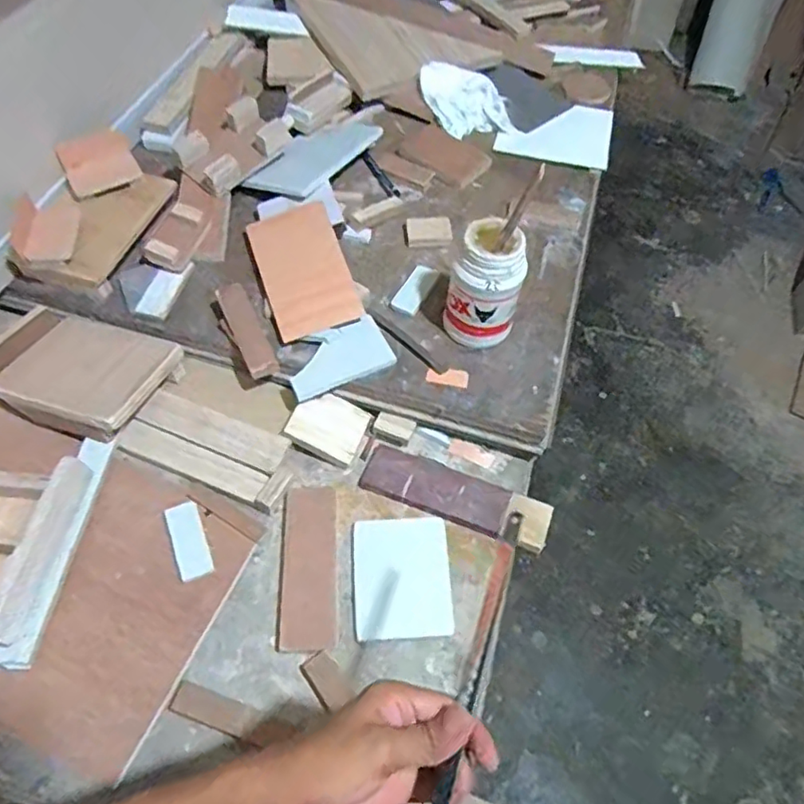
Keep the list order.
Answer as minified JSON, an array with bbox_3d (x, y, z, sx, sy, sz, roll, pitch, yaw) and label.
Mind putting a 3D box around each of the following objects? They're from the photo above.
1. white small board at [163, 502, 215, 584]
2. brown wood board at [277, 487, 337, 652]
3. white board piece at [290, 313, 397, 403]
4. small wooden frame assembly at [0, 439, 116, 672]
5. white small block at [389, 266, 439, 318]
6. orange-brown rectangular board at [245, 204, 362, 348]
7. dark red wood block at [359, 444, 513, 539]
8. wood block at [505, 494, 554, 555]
[{"bbox_3d":[-0.212,0.138,0.601,0.032,0.016,0.075,-19,61,-15],"label":"white small board"},{"bbox_3d":[-0.094,0.163,0.604,0.053,0.009,0.161,-1,58,-4],"label":"brown wood board"},{"bbox_3d":[-0.072,-0.050,0.670,0.117,0.016,0.066,-23,62,-16],"label":"white board piece"},{"bbox_3d":[-0.380,0.120,0.570,0.144,0.057,0.214,10,58,3],"label":"small wooden frame assembly"},{"bbox_3d":[0.015,-0.137,0.732,0.035,0.010,0.070,29,61,14],"label":"white small block"},{"bbox_3d":[-0.120,-0.161,0.722,0.098,0.013,0.183,-24,66,5],"label":"orange-brown rectangular board"},{"bbox_3d":[0.037,0.094,0.648,0.155,0.011,0.054,19,59,9],"label":"dark red wood block"},{"bbox_3d":[0.132,0.127,0.631,0.047,0.020,0.049,20,59,9],"label":"wood block"}]

